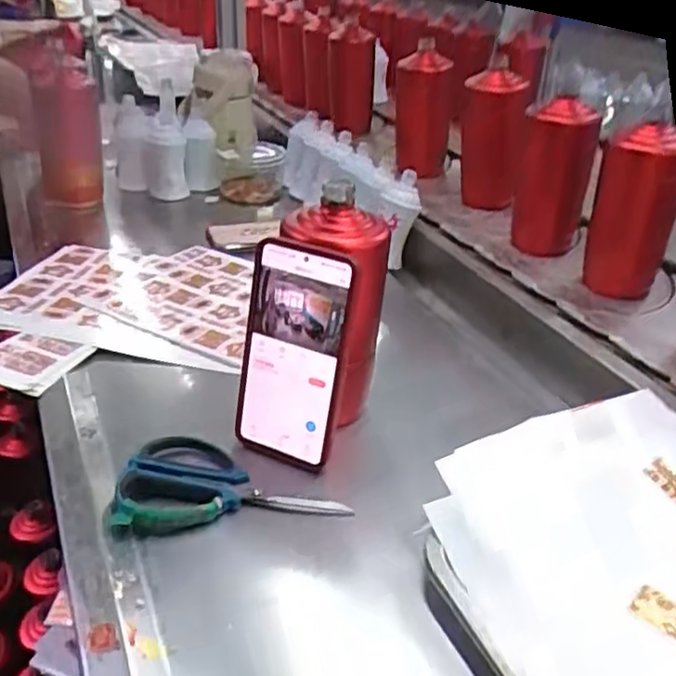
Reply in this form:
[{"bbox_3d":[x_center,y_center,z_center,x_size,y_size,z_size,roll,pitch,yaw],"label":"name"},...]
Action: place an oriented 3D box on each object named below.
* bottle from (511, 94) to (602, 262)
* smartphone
[{"bbox_3d":[0.268,-0.207,0.874,0.079,0.178,0.075,5,31,6],"label":"bottle"},{"bbox_3d":[-0.036,0.014,0.523,0.084,0.164,0.015,14,17,22],"label":"smartphone"}]

